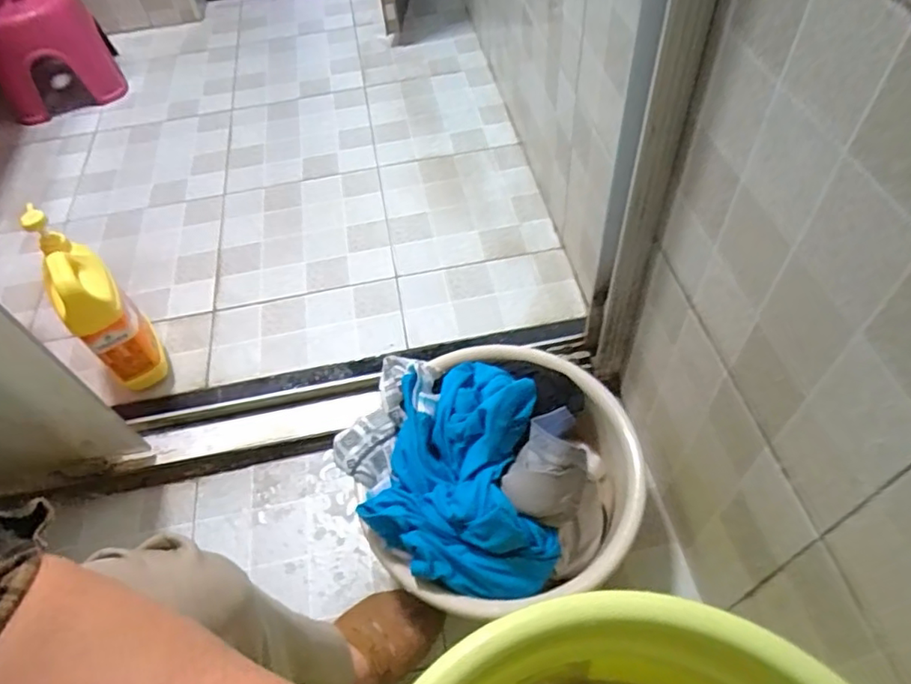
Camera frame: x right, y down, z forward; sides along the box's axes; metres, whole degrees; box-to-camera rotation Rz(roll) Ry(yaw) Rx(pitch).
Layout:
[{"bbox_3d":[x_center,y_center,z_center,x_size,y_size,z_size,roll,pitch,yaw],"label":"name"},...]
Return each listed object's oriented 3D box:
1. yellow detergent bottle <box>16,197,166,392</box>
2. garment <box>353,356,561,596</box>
[{"bbox_3d":[-0.491,-0.044,0.818,0.072,0.246,0.147,-35,59,-17],"label":"yellow detergent bottle"},{"bbox_3d":[0.018,0.131,0.634,0.200,0.071,0.247,10,57,13],"label":"garment"}]

